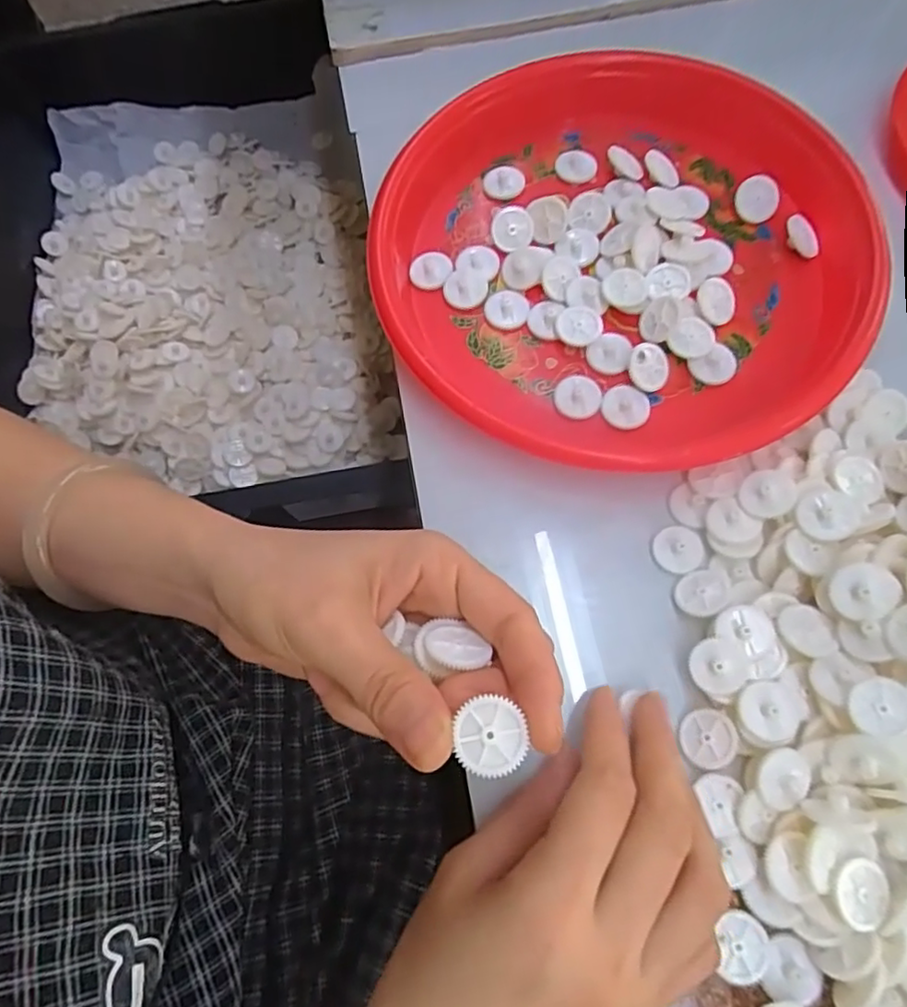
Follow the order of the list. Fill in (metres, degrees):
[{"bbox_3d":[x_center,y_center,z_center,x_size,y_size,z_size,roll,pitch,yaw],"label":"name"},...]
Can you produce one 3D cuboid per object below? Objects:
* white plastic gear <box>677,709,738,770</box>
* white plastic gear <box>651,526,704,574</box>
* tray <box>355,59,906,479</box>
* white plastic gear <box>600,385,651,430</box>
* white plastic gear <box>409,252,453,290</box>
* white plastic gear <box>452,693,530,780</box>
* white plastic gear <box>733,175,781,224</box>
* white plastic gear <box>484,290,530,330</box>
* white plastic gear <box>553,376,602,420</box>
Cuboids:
[{"bbox_3d":[0.098,0.091,0.240,0.021,0.004,0.021,0,70,32],"label":"white plastic gear"},{"bbox_3d":[0.097,0.020,0.270,0.020,0.004,0.020,-1,72,2],"label":"white plastic gear"},{"bbox_3d":[0.077,-0.116,0.300,0.228,0.033,0.215,26,75,11],"label":"tray"},{"bbox_3d":[0.080,-0.045,0.289,0.021,0.004,0.020,-1,72,2],"label":"white plastic gear"},{"bbox_3d":[-0.012,-0.121,0.322,0.022,0.005,0.020,-2,70,2],"label":"white plastic gear"},{"bbox_3d":[0.010,0.066,0.176,0.019,0.004,0.020,-12,72,-1],"label":"white plastic gear"},{"bbox_3d":[0.157,-0.157,0.322,0.021,0.004,0.023,0,95,6],"label":"white plastic gear"},{"bbox_3d":[0.027,-0.097,0.310,0.022,0.004,0.020,-3,72,2],"label":"white plastic gear"},{"bbox_3d":[0.059,-0.051,0.294,0.022,0.004,0.021,12,73,6],"label":"white plastic gear"}]

